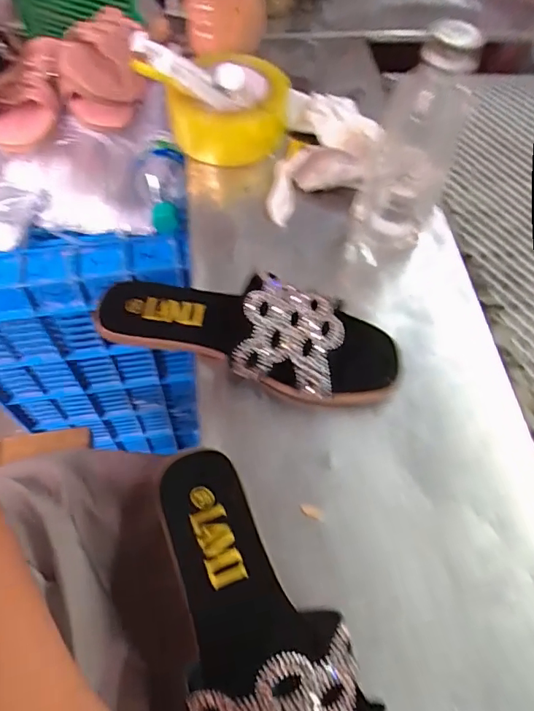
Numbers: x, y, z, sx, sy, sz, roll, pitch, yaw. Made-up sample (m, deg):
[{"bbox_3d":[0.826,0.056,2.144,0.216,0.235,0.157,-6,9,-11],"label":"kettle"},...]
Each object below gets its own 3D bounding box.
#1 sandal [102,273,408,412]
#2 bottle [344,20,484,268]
[{"bbox_3d":[-0.015,-0.025,0.368,0.240,0.055,0.089,19,61,7],"label":"sandal"},{"bbox_3d":[0.114,-0.159,0.376,0.069,0.171,0.061,16,61,7],"label":"bottle"}]

